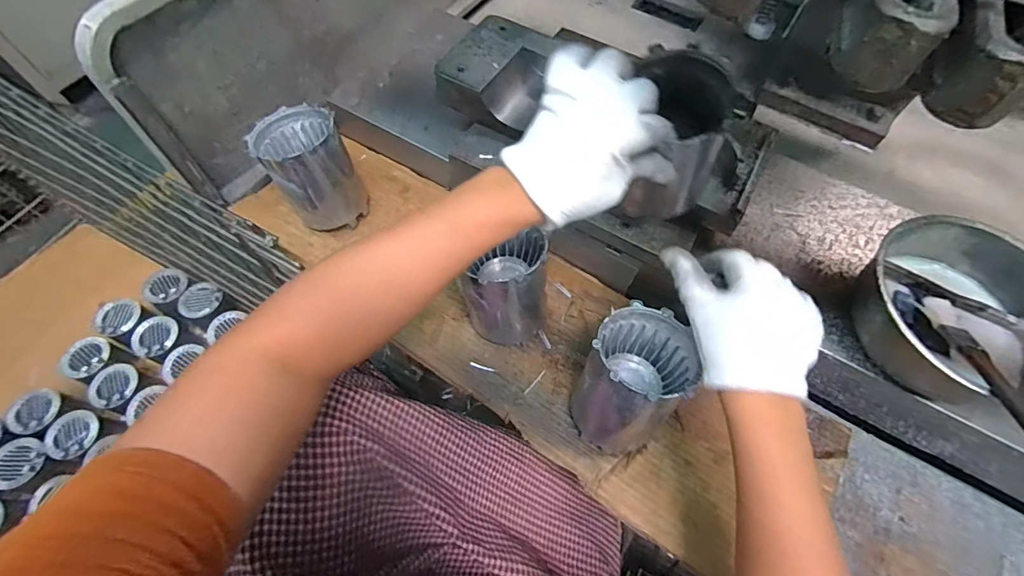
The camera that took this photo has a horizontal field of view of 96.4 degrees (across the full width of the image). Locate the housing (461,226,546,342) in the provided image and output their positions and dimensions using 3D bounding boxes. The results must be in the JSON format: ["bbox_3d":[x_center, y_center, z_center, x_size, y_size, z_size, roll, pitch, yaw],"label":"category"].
[{"bbox_3d":[-0.007,-0.001,0.480,0.085,0.116,0.096,-8,63,-6],"label":"housing"}]

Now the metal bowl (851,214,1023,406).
[{"bbox_3d":[0.443,0.026,0.449,0.177,0.069,0.174,1,63,-2],"label":"metal bowl"}]

